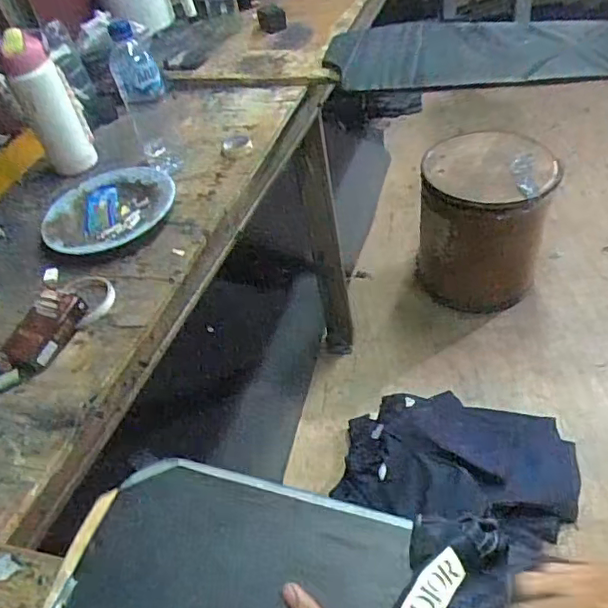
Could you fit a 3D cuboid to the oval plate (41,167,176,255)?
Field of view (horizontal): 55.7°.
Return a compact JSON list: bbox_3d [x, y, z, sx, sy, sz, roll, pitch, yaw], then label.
[{"bbox_3d":[-0.289,-0.142,0.851,0.194,0.034,0.187,-25,45,-14],"label":"oval plate"}]

